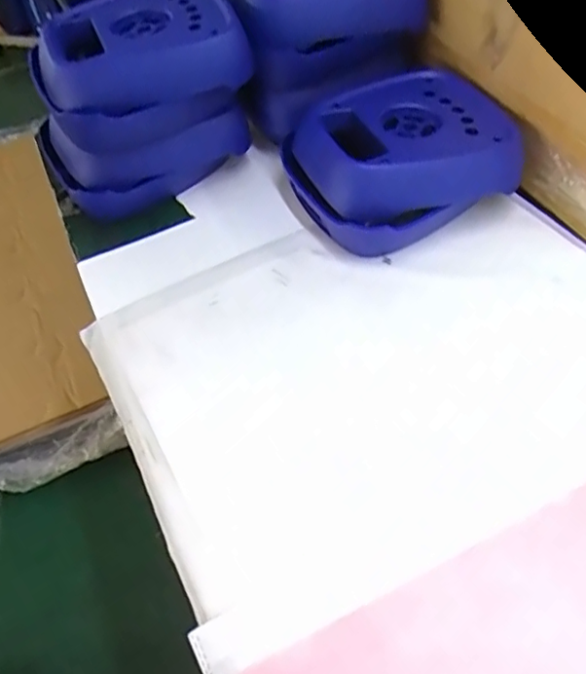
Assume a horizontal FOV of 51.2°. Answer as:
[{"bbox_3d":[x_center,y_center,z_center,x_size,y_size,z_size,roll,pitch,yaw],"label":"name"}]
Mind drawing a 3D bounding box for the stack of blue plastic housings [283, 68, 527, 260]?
[{"bbox_3d":[0.099,-0.166,0.563,0.192,0.069,0.160,-21,51,-11],"label":"stack of blue plastic housings"}]

